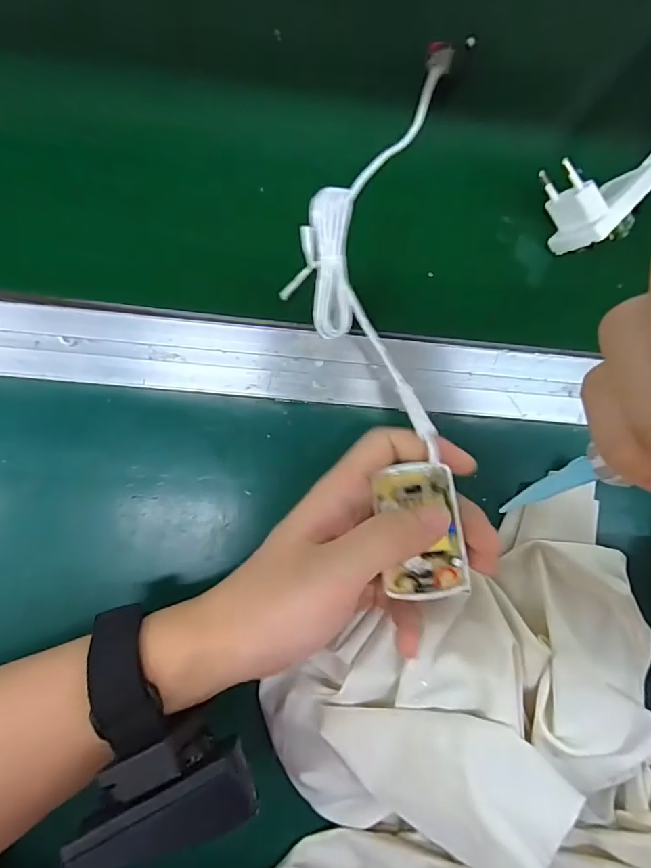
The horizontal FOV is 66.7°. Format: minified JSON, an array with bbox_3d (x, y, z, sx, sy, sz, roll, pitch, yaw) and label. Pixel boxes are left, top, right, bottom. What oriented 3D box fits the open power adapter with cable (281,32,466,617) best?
[{"bbox_3d":[0.029,-0.072,0.264,0.088,0.054,0.303,-2,72,-4],"label":"open power adapter with cable"}]

